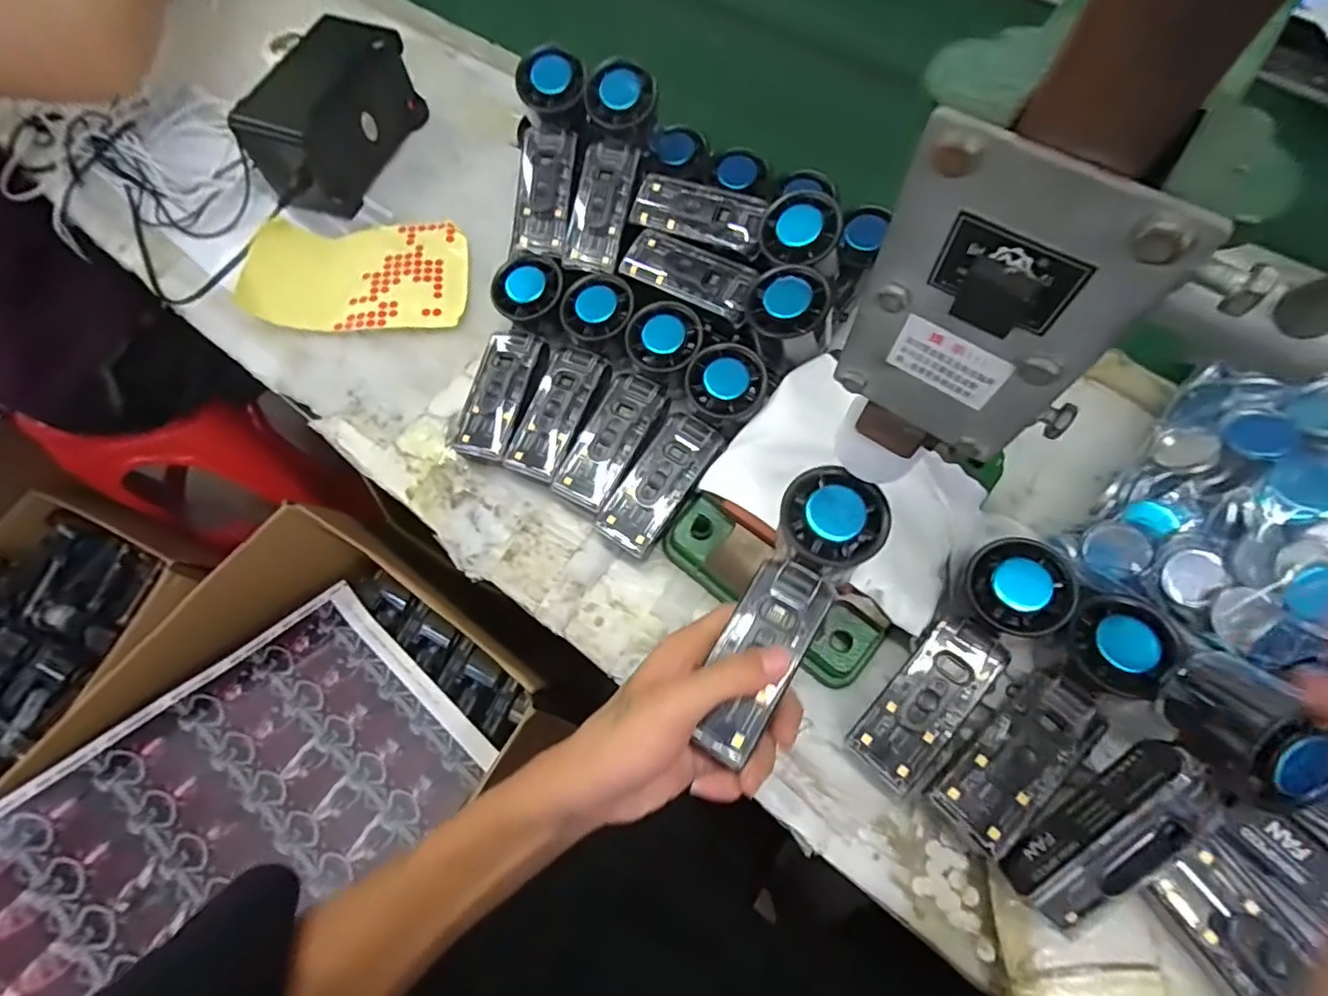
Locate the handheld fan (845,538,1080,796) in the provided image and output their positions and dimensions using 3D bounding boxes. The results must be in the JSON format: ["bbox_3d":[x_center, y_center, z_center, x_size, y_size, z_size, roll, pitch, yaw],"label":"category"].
[{"bbox_3d":[0.175,0.097,0.355,0.051,0.026,0.164,39,88,16],"label":"handheld fan"}]

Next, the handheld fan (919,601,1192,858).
[{"bbox_3d":[0.218,0.123,0.335,0.165,0.043,0.048,-43,72,-13],"label":"handheld fan"}]

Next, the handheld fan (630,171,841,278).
[{"bbox_3d":[0.047,-0.210,0.444,0.151,0.041,0.048,27,72,13],"label":"handheld fan"}]

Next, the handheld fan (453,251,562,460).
[{"bbox_3d":[-0.116,-0.107,0.468,0.054,0.036,0.164,13,84,8],"label":"handheld fan"}]

